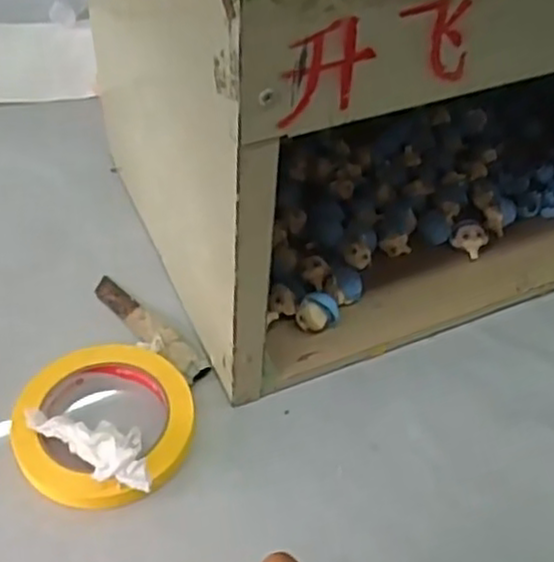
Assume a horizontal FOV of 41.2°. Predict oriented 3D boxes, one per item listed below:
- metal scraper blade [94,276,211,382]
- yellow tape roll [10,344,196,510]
[{"bbox_3d":[-0.093,0.032,0.520,0.118,0.009,0.023,37,56,27],"label":"metal scraper blade"},{"bbox_3d":[-0.108,0.089,0.463,0.108,0.018,0.110,2,48,-2],"label":"yellow tape roll"}]

